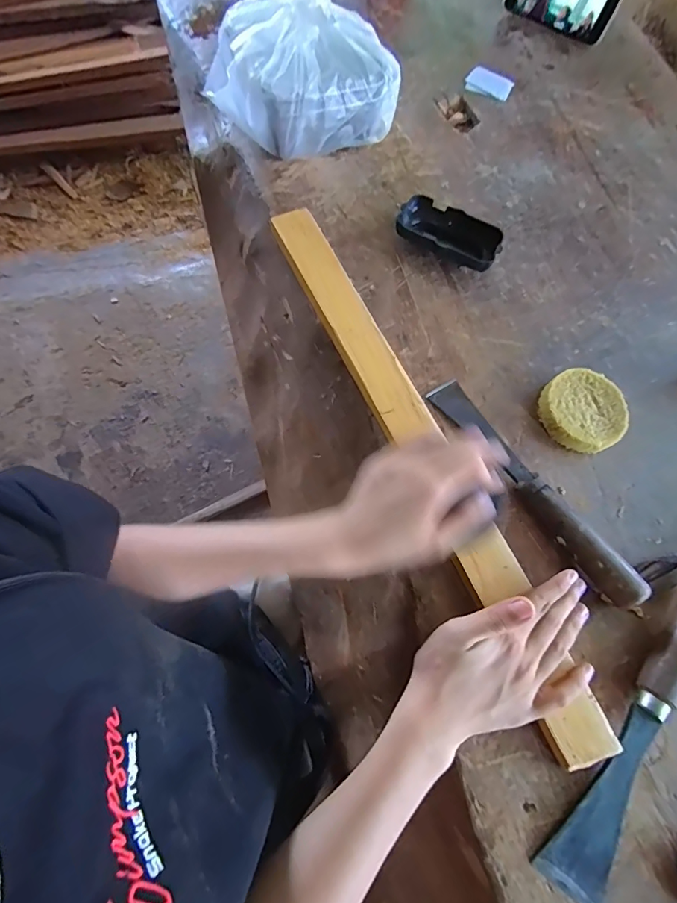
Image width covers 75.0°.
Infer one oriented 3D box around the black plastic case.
[{"bbox_3d":[0.120,-0.235,0.476,0.109,0.027,0.046,28,71,7],"label":"black plastic case"}]

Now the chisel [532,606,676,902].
[{"bbox_3d":[0.234,0.199,0.327,0.043,0.029,0.259,38,72,10],"label":"chisel"}]

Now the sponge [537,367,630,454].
[{"bbox_3d":[0.229,-0.038,0.416,0.076,0.020,0.075,1,70,-3],"label":"sponge"}]

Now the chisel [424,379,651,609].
[{"bbox_3d":[0.165,0.026,0.382,0.031,0.036,0.235,-31,75,-14],"label":"chisel"}]

